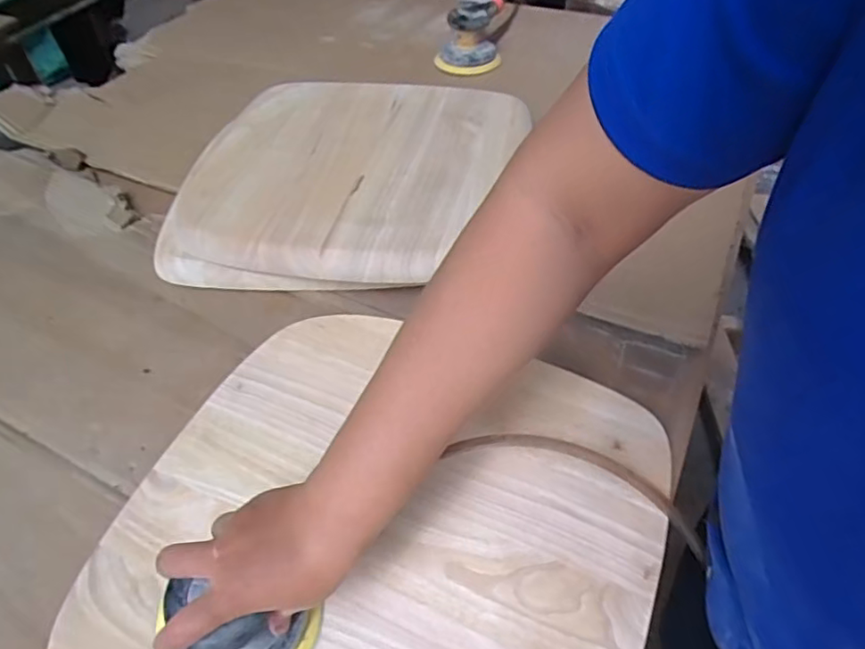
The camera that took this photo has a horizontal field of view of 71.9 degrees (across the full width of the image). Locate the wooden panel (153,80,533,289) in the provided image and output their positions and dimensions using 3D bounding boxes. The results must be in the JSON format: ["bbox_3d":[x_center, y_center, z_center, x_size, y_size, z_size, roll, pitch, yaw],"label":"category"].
[{"bbox_3d":[-0.102,-0.194,0.789,0.422,0.079,0.396,9,50,10],"label":"wooden panel"}]

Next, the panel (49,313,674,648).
[{"bbox_3d":[-0.054,0.181,0.469,0.407,0.042,0.418,18,52,17],"label":"panel"}]

